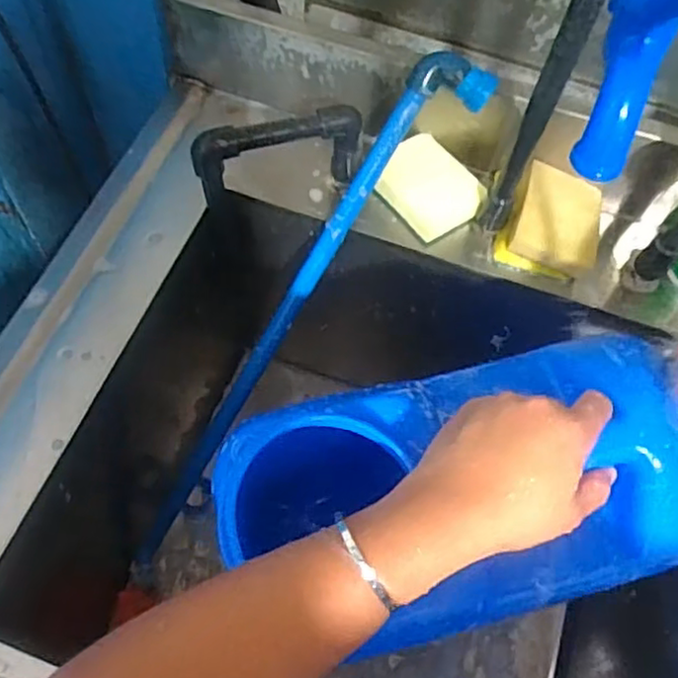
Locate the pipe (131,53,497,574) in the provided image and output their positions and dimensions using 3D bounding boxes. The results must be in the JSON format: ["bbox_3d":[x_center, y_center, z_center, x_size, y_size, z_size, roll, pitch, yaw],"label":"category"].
[{"bbox_3d":[-0.055,0.006,0.660,0.073,0.032,0.610,37,107,15],"label":"pipe"}]

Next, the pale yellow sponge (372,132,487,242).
[{"bbox_3d":[0.086,-0.146,0.641,0.077,0.020,0.098,-42,84,-4],"label":"pale yellow sponge"}]

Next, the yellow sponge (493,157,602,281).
[{"bbox_3d":[0.201,-0.110,0.619,0.092,0.042,0.097,24,63,9],"label":"yellow sponge"}]

